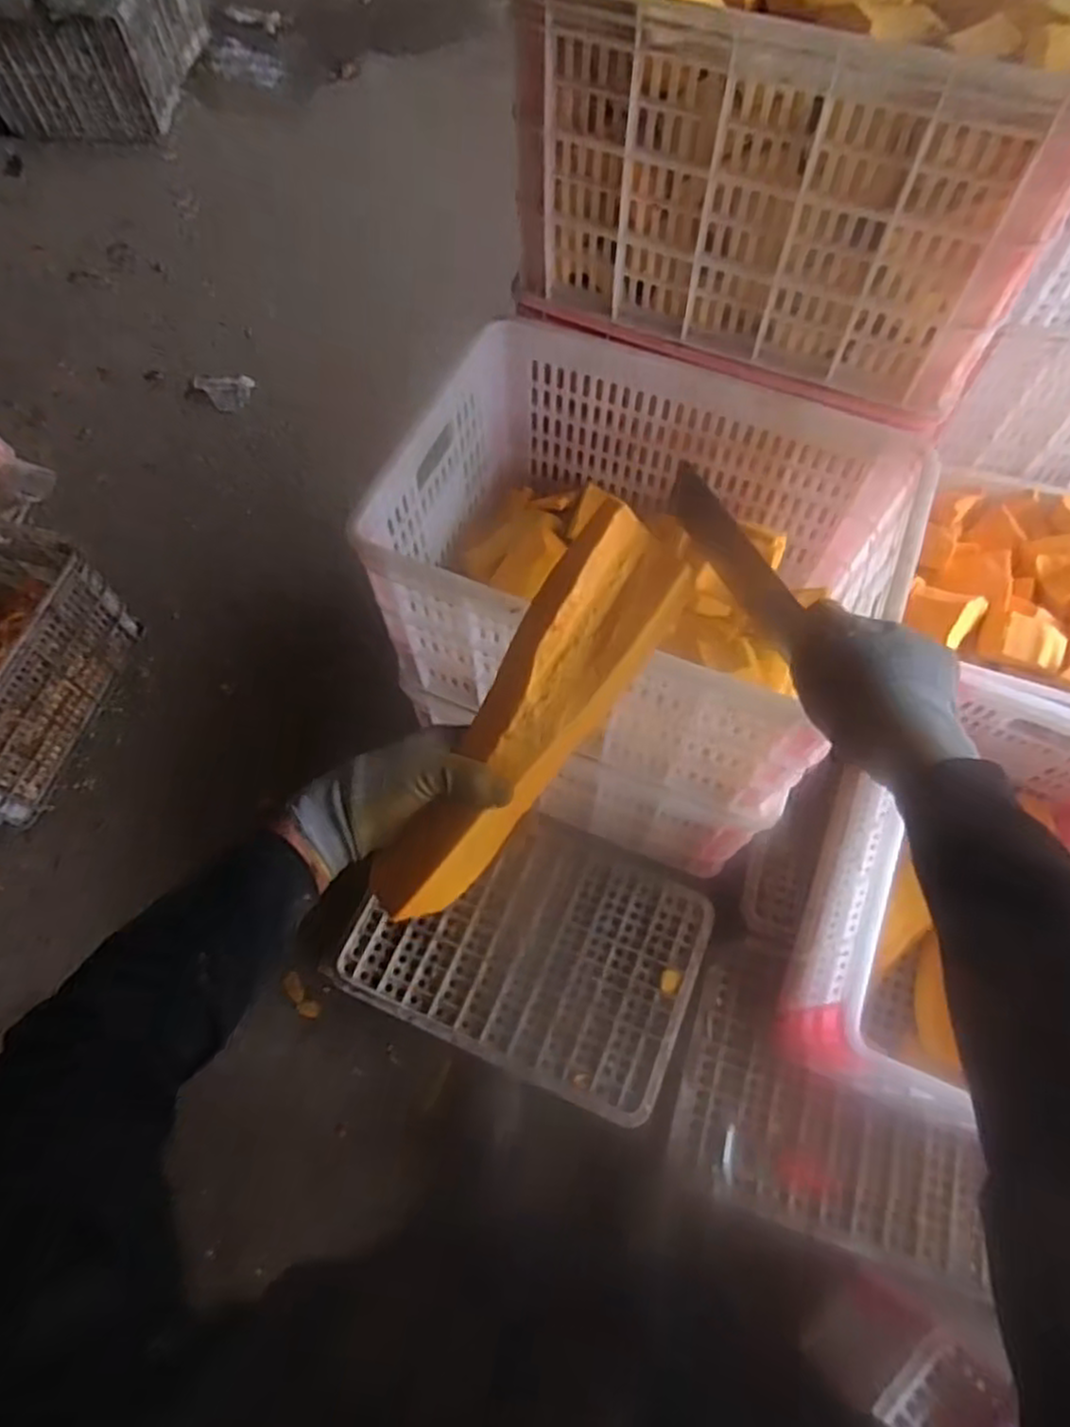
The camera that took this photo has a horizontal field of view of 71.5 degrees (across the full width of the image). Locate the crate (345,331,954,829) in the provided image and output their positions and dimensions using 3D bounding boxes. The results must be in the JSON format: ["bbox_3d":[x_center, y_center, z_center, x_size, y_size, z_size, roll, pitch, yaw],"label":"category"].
[{"bbox_3d":[0.113,-0.161,0.843,0.492,0.271,0.341,21,67,9],"label":"crate"}]

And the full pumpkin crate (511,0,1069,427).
[{"bbox_3d":[0.258,-0.571,0.724,0.463,0.288,0.307,22,67,9],"label":"full pumpkin crate"}]

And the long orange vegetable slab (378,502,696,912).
[{"bbox_3d":[0.004,-0.001,0.505,0.079,0.051,0.314,31,82,13],"label":"long orange vegetable slab"}]

